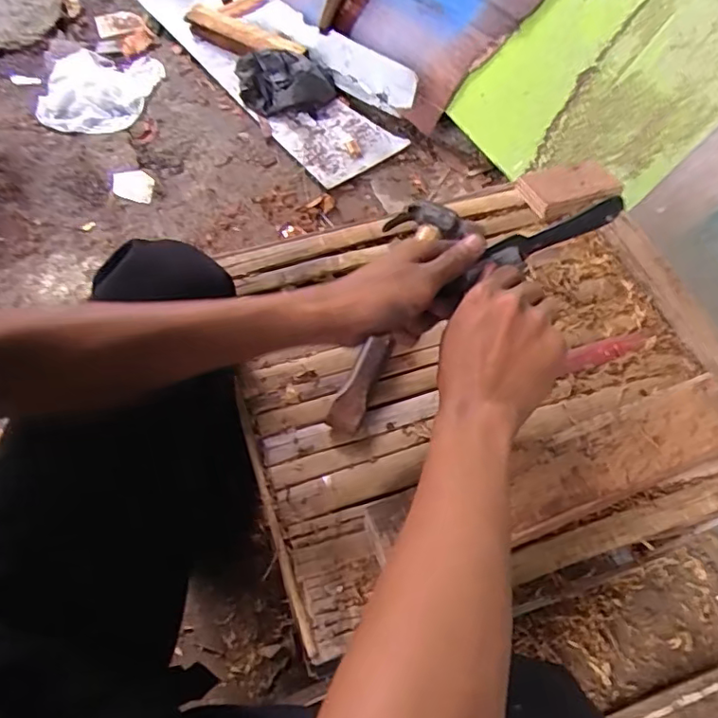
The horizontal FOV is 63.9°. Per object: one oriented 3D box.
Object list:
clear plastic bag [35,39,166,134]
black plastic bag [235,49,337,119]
[{"bbox_3d":[-0.629,-0.639,1.341,0.320,0.061,0.308,21,62,11],"label":"clear plastic bag"},{"bbox_3d":[-0.173,-0.637,1.326,0.235,0.092,0.183,18,62,9],"label":"black plastic bag"}]

